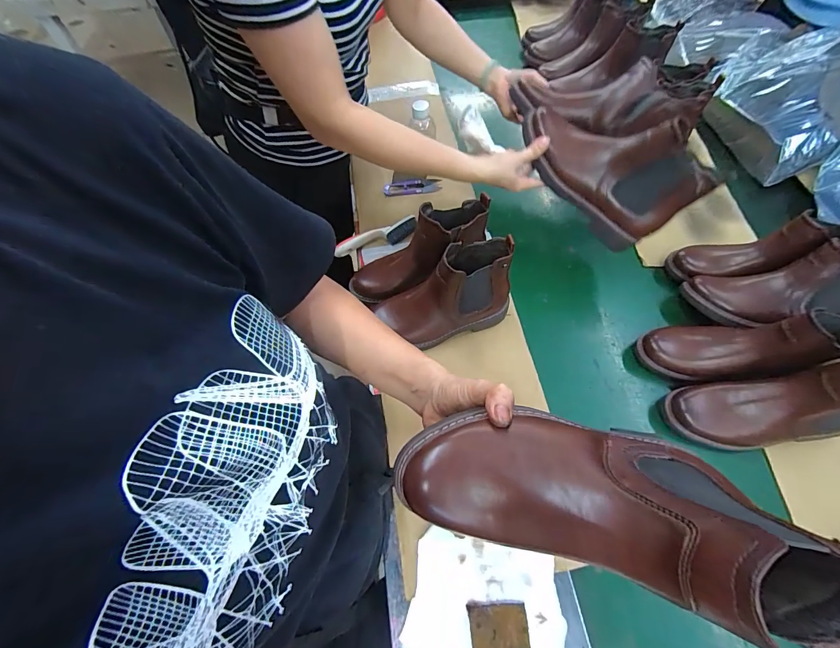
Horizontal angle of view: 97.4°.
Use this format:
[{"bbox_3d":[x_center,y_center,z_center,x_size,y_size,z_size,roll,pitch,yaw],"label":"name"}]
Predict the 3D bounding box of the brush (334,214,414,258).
[{"bbox_3d":[-0.083,-0.164,0.694,0.158,0.043,0.027,-14,63,-11],"label":"brush"}]

